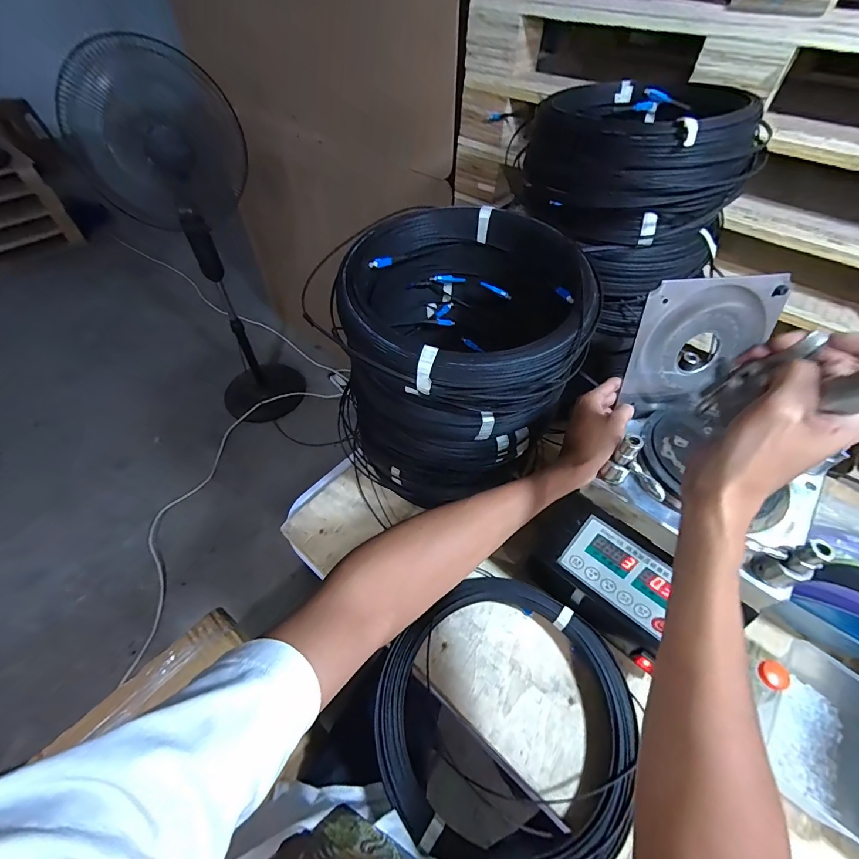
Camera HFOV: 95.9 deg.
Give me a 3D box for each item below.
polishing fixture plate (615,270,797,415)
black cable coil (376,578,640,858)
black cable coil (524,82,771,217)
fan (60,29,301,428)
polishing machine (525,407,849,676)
[{"bbox_3d":[0.322,-0.095,0.465,0.165,0.161,0.011,-4,30,-4],"label":"polishing fixture plate"},{"bbox_3d":[0.098,0.354,0.481,0.302,0.055,0.296,0,53,0],"label":"black cable coil"},{"bbox_3d":[0.306,-0.426,0.577,0.257,0.101,0.294,-17,54,-12],"label":"black cable coil"},{"bbox_3d":[-0.731,-0.531,1.392,0.444,1.188,0.314,-25,56,-17],"label":"fan"},{"bbox_3d":[0.302,0.132,0.511,0.208,0.273,0.240,36,61,25],"label":"polishing machine"}]

